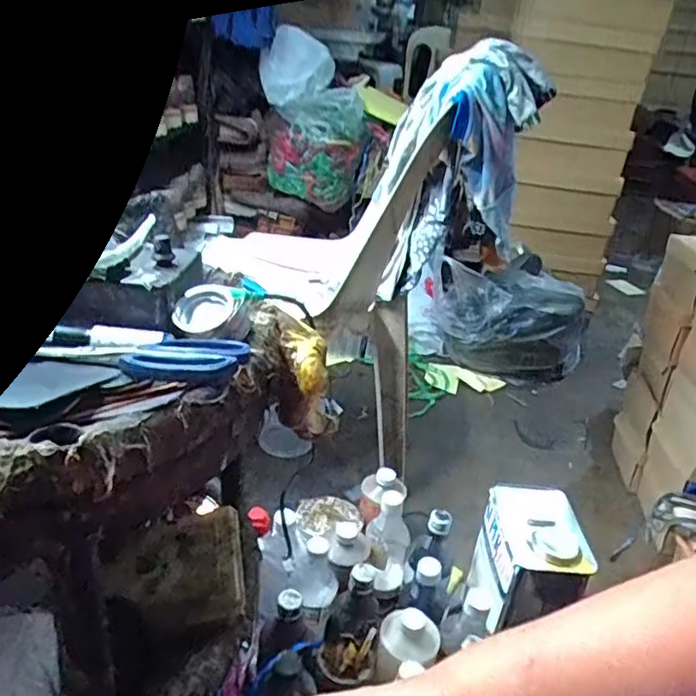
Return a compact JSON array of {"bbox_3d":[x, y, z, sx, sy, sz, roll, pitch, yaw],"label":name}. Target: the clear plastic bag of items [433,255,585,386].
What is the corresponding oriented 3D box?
[{"bbox_3d":[0.421,-0.065,1.631,0.401,0.257,0.179,15,29,15],"label":"clear plastic bag of items"}]

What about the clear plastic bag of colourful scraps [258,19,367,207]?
[{"bbox_3d":[-0.102,-0.629,1.710,0.274,0.420,0.183,3,28,-7],"label":"clear plastic bag of colourful scraps"}]

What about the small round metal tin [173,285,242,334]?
[{"bbox_3d":[-0.112,-0.030,0.482,0.040,0.046,0.023,40,-4,-1],"label":"small round metal tin"}]

